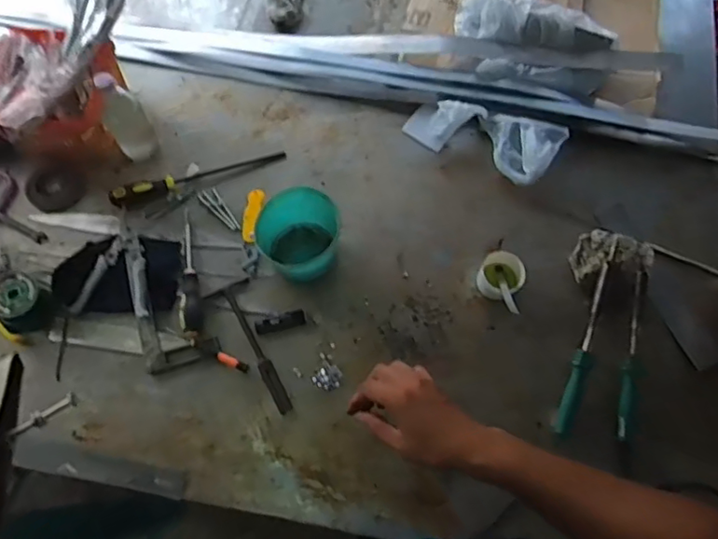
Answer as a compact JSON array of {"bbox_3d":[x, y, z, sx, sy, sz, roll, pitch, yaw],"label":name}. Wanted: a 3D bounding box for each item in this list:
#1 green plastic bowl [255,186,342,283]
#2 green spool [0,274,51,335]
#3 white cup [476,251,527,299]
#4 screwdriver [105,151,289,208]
[{"bbox_3d":[-0.091,-0.054,0.910,0.134,0.097,0.118,-29,73,-11],"label":"green plastic bowl"},{"bbox_3d":[-0.519,0.051,0.878,0.072,0.063,0.072,0,70,-1],"label":"green spool"},{"bbox_3d":[0.222,0.007,0.904,0.071,0.052,0.069,0,70,-1],"label":"white cup"},{"bbox_3d":[-0.275,-0.162,0.988,0.300,0.028,0.033,-19,71,-8],"label":"screwdriver"}]

